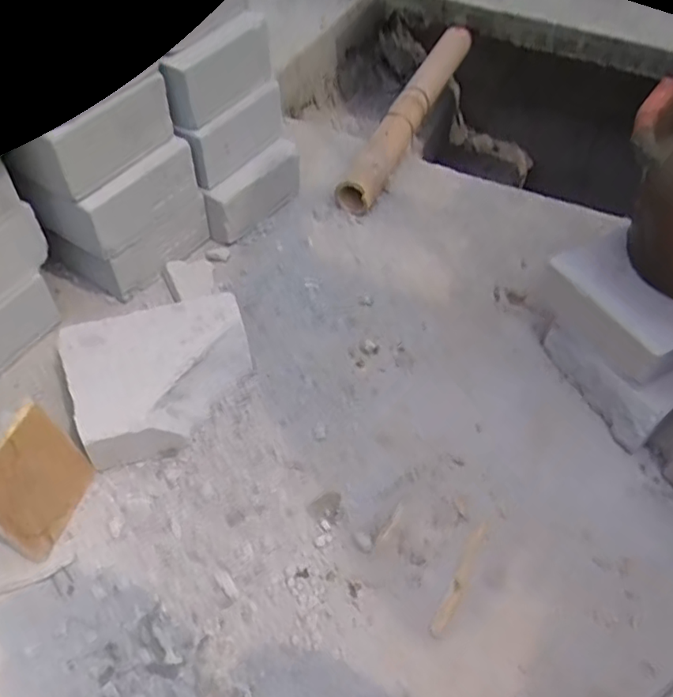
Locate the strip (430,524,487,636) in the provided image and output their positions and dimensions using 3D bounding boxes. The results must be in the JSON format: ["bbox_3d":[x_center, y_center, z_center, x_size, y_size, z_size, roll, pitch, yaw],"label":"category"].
[{"bbox_3d":[0.149,0.274,0.760,0.018,0.004,0.147,24,55,17],"label":"strip"}]

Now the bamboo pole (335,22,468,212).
[{"bbox_3d":[0.154,-0.508,1.333,0.080,0.075,0.648,19,53,14],"label":"bamboo pole"}]

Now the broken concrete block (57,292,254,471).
[{"bbox_3d":[-0.238,0.044,0.877,0.242,0.074,0.210,-14,53,-12],"label":"broken concrete block"}]

